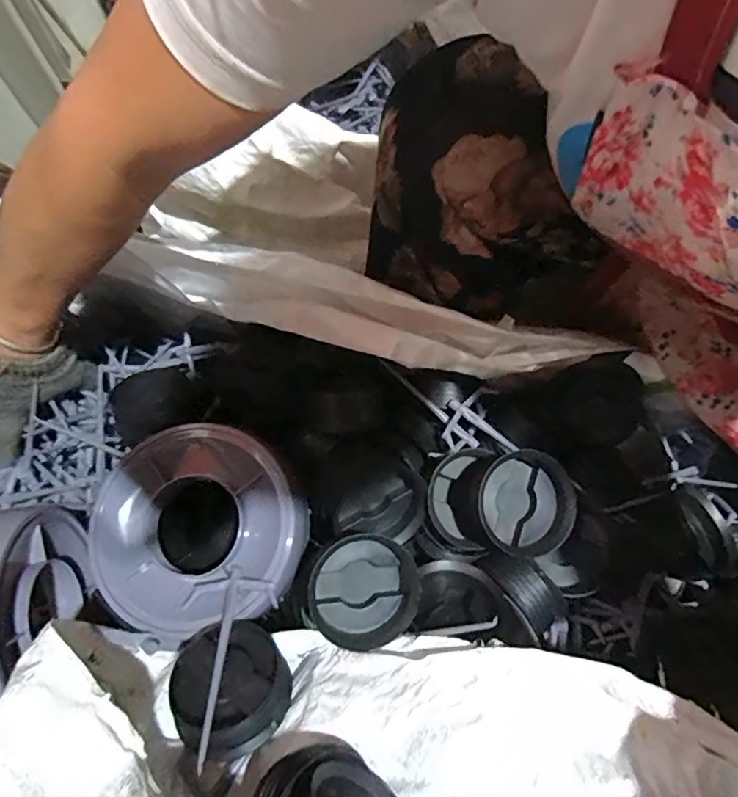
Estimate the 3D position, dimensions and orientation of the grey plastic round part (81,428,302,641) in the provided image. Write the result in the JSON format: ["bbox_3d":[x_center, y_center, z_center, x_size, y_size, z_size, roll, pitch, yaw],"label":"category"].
[{"bbox_3d":[-0.127,0.098,0.384,0.145,0.038,0.149,0,68,1],"label":"grey plastic round part"}]

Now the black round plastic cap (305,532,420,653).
[{"bbox_3d":[-0.003,0.134,0.365,0.076,0.038,0.072,0,68,1],"label":"black round plastic cap"}]

